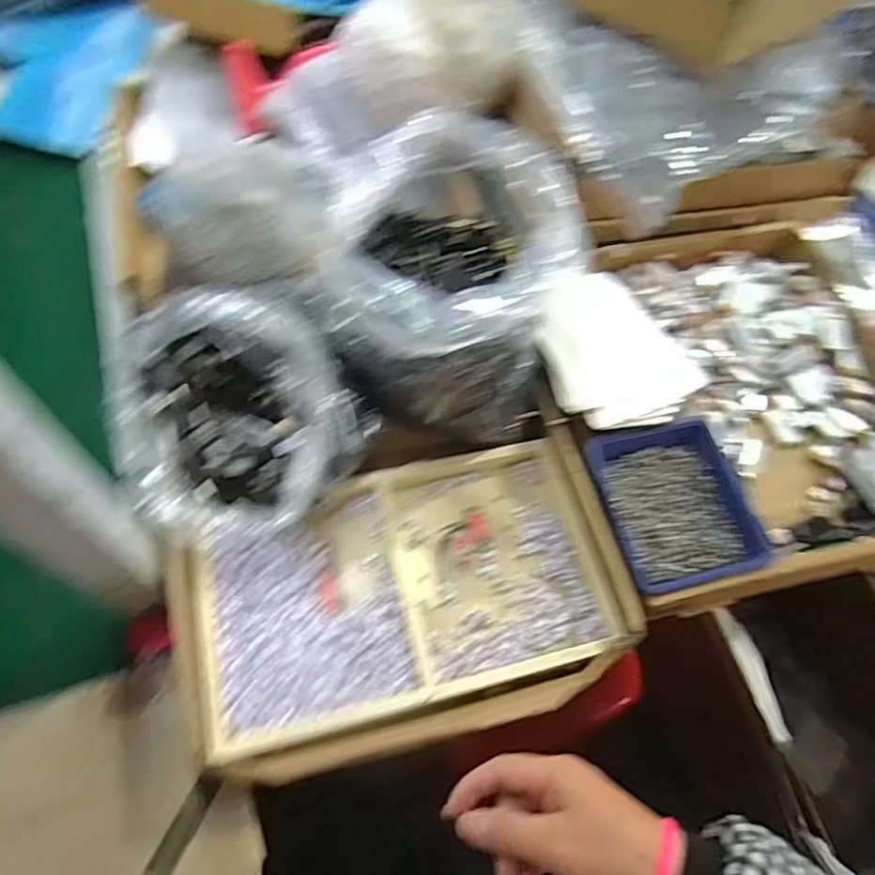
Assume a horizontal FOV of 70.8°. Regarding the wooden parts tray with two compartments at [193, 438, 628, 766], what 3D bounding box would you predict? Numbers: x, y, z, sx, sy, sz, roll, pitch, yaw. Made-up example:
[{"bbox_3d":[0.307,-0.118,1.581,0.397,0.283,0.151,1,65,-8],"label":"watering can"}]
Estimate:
[{"bbox_3d":[-0.028,0.122,0.517,0.322,0.029,0.193,-13,63,-11],"label":"wooden parts tray with two compartments"}]

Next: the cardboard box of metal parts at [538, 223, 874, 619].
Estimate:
[{"bbox_3d":[0.288,-0.047,0.603,0.369,0.083,0.377,-13,63,-11],"label":"cardboard box of metal parts"}]

